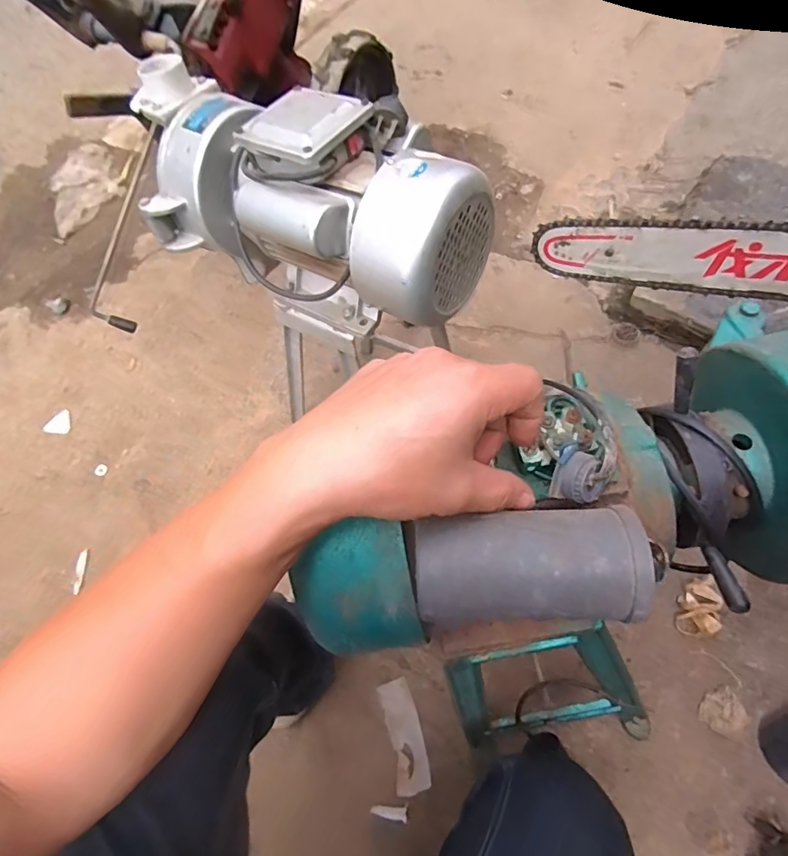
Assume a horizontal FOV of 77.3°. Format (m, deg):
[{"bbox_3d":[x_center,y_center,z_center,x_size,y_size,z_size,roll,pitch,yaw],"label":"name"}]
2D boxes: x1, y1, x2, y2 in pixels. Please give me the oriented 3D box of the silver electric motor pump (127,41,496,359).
[{"bbox_3d":[-0.109,-0.255,0.567,0.430,0.189,0.180,21,69,14],"label":"silver electric motor pump"}]

